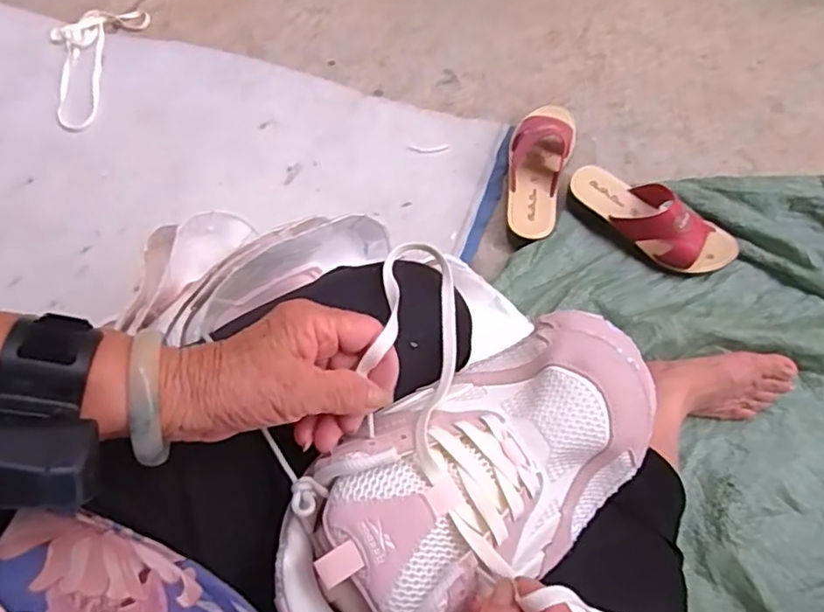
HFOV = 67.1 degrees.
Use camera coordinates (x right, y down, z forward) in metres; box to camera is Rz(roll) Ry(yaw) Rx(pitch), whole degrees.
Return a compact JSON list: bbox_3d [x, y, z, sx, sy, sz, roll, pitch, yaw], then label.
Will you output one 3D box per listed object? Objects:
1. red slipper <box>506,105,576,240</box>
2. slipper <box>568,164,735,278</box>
[{"bbox_3d":[0.171,-0.192,0.853,0.085,0.059,0.223,15,69,8],"label":"red slipper"},{"bbox_3d":[0.314,-0.118,0.812,0.222,0.073,0.088,34,72,15],"label":"slipper"}]

